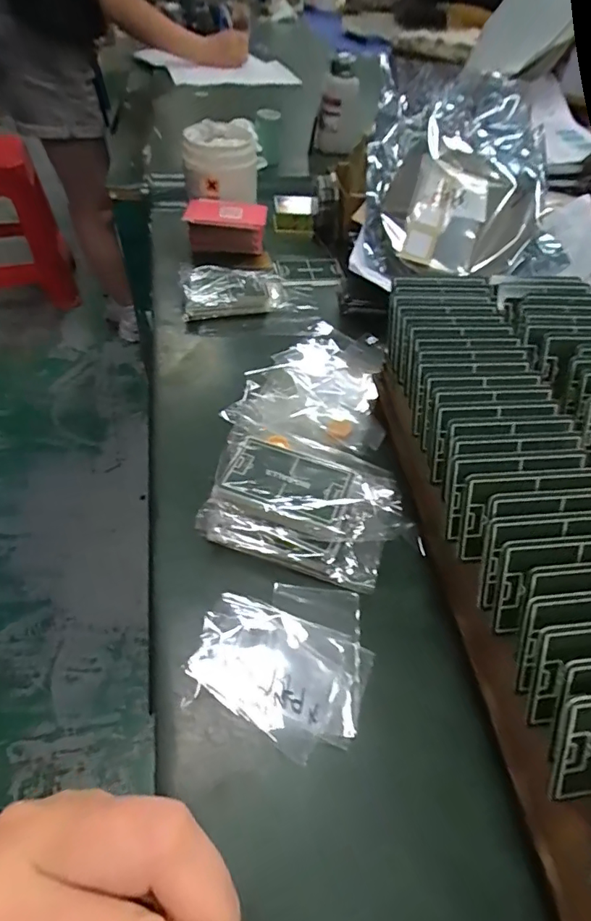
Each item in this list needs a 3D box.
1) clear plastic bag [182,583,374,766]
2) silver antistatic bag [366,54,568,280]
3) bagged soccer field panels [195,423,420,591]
[{"bbox_3d":[-0.005,0.116,0.293,0.100,0.011,0.095,16,50,9],"label":"clear plastic bag"},{"bbox_3d":[0.189,-0.340,0.570,0.201,0.058,0.273,-3,78,-3],"label":"silver antistatic bag"},{"bbox_3d":[0.009,0.030,0.346,0.129,0.045,0.095,12,49,6],"label":"bagged soccer field panels"}]

